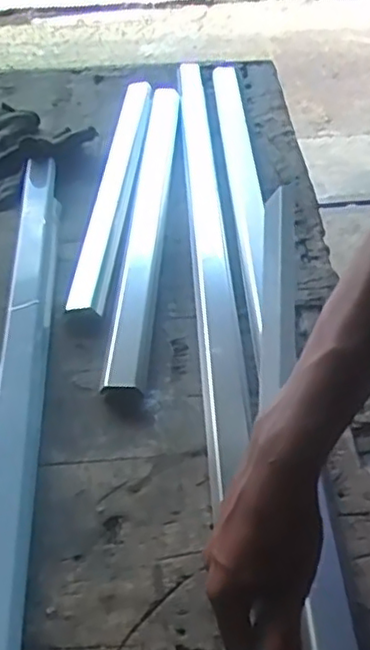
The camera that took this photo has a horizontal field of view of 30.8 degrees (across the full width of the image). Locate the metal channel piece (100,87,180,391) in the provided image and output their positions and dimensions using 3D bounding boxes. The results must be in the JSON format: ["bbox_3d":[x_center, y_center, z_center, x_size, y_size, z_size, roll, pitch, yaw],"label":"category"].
[{"bbox_3d":[-0.046,-0.150,0.864,0.050,0.030,0.608,1,43,2],"label":"metal channel piece"}]

